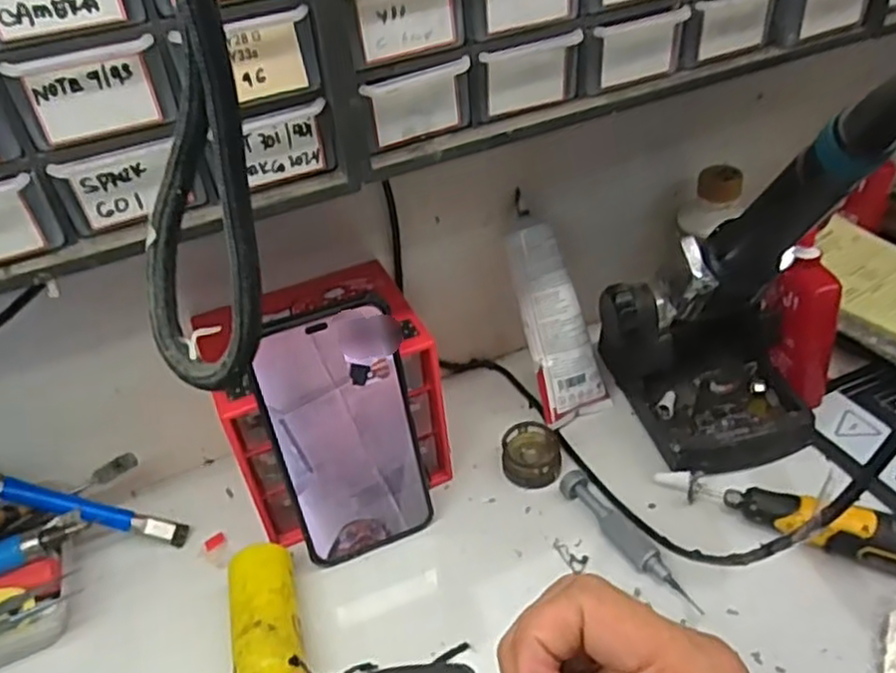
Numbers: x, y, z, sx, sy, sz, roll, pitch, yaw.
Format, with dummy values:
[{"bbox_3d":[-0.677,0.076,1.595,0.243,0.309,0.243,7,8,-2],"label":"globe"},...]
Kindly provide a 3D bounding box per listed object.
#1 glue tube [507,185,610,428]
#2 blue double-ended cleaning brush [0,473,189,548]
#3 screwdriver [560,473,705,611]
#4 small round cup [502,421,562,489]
[{"bbox_3d":[0.073,-0.016,0.498,0.049,0.154,0.023,-19,7,-15],"label":"glue tube"},{"bbox_3d":[-0.229,0.103,0.441,0.139,0.013,0.017,21,35,-15],"label":"blue double-ended cleaning brush"},{"bbox_3d":[0.106,0.118,0.425,0.018,0.015,0.107,-25,42,-22],"label":"screwdriver"},{"bbox_3d":[0.055,0.080,0.478,0.038,0.019,0.046,-2,39,6],"label":"small round cup"}]

